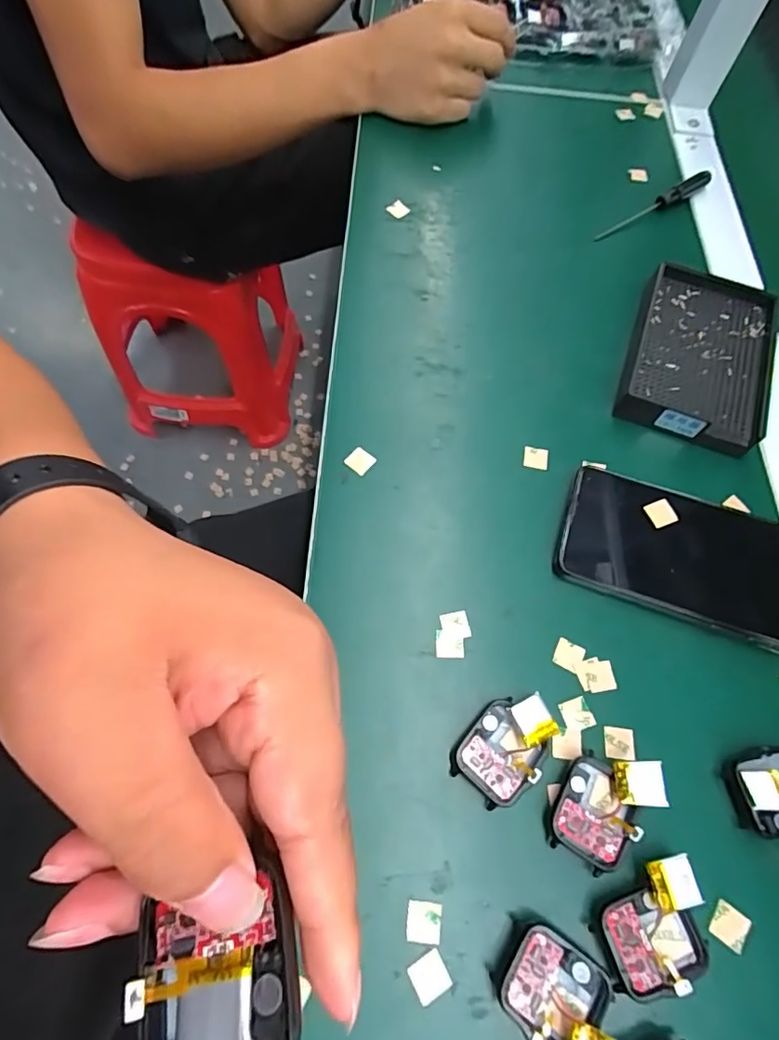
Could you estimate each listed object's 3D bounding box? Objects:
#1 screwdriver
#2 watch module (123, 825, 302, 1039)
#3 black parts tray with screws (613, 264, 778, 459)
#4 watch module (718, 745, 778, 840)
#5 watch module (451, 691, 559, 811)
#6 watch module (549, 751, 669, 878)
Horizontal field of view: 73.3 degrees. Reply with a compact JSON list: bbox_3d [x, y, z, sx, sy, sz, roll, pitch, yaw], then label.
[{"bbox_3d":[0.227,-0.270,0.449,0.128,0.014,0.011,-32,71,-15],"label":"screwdriver"},{"bbox_3d":[-0.041,0.105,0.122,0.039,0.010,0.043,-6,66,-5],"label":"watch module"},{"bbox_3d":[0.224,-0.119,0.377,0.093,0.020,0.140,21,67,7],"label":"black parts tray with screws"},{"bbox_3d":[0.200,0.138,0.264,0.051,0.018,0.042,-6,66,-5],"label":"watch module"},{"bbox_3d":[0.060,0.115,0.266,0.038,0.017,0.054,43,71,15],"label":"watch module"},{"bbox_3d":[0.105,0.139,0.256,0.038,0.019,0.057,40,70,14],"label":"watch module"}]

